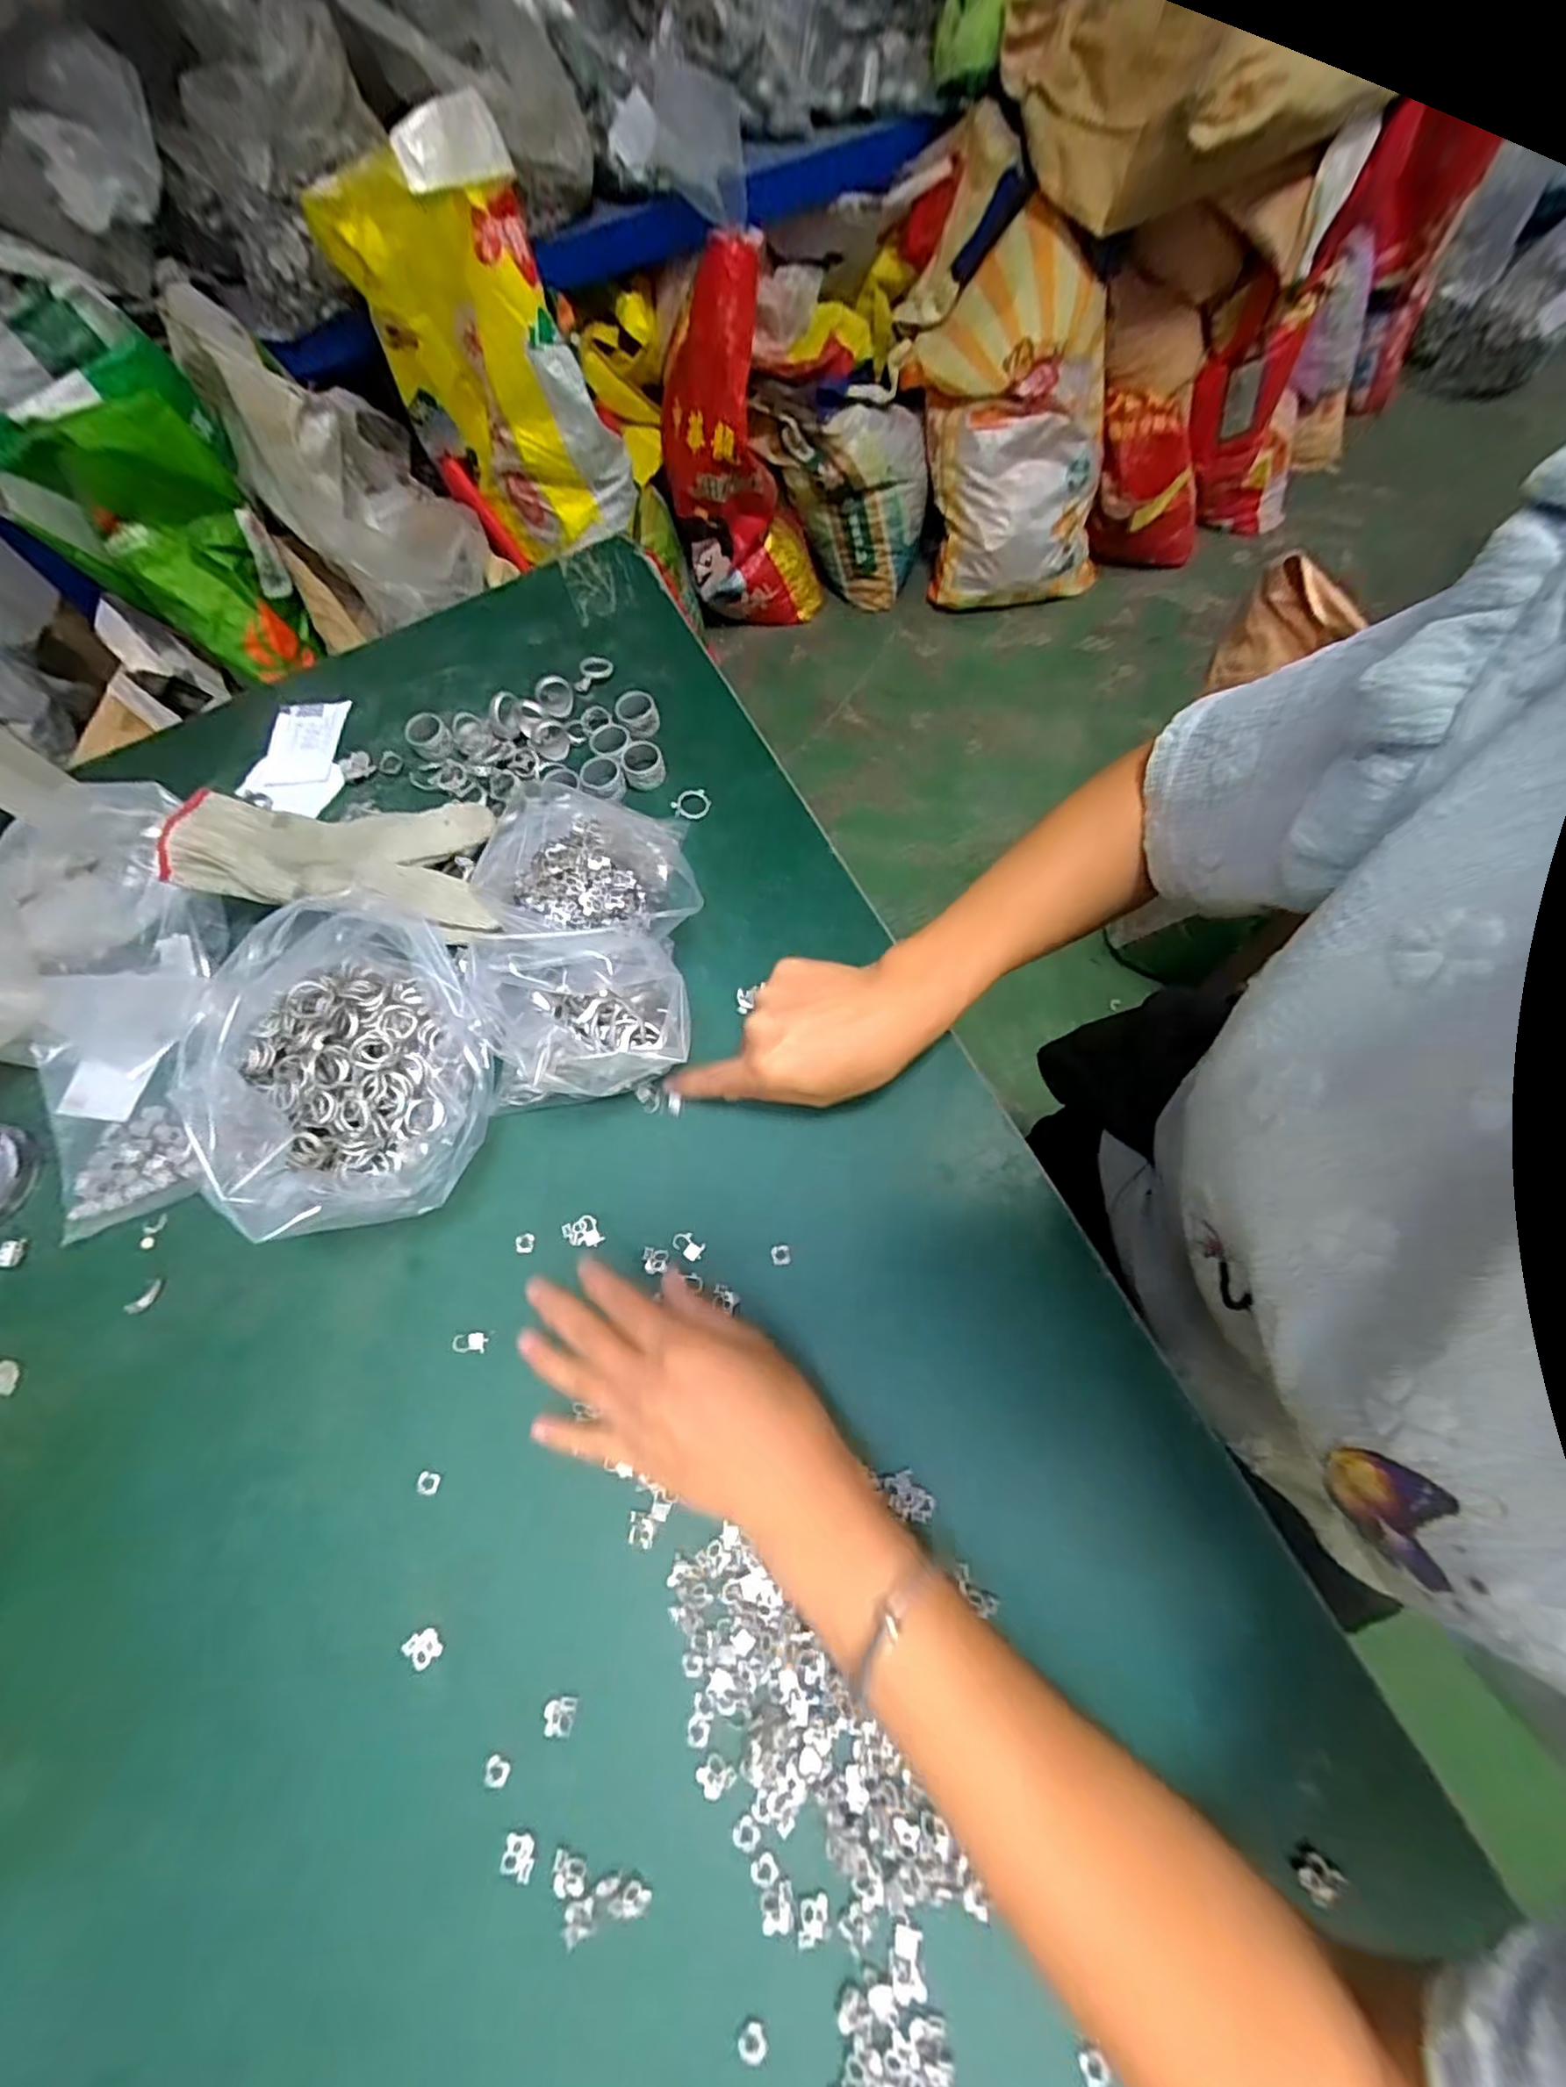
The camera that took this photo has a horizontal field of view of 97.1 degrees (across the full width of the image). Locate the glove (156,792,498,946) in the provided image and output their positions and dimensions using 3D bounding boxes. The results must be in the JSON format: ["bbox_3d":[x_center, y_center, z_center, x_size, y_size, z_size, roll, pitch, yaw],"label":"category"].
[{"bbox_3d":[-0.278,-0.120,0.442,0.179,0.033,0.093,7,67,-10],"label":"glove"}]

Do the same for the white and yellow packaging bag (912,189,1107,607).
[{"bbox_3d":[0.471,-1.182,1.338,0.394,0.573,0.230,3,68,5],"label":"white and yellow packaging bag"}]

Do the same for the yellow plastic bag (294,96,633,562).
[{"bbox_3d":[-0.443,-1.042,1.065,0.313,0.478,0.174,-23,69,-6],"label":"yellow plastic bag"}]

